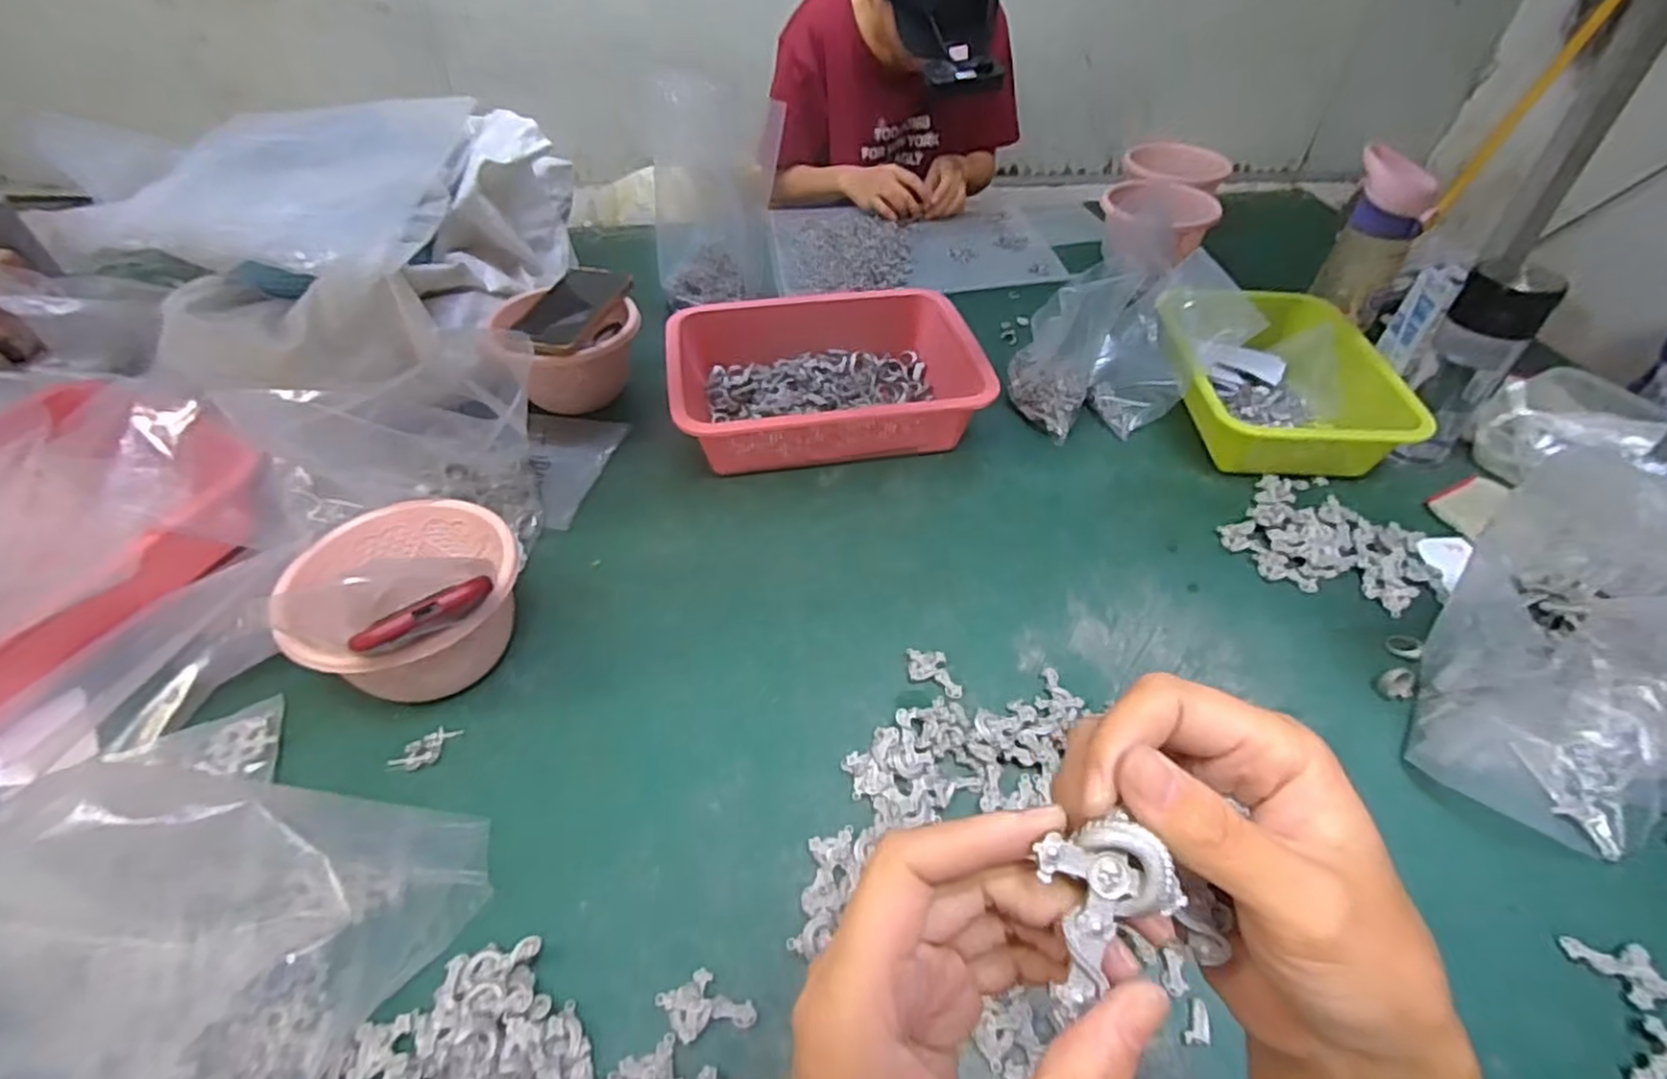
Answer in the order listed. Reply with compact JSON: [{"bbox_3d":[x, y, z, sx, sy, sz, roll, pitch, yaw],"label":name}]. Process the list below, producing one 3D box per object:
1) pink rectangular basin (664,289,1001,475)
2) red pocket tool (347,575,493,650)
[{"bbox_3d":[-0.013,-0.170,0.759,0.298,0.078,0.221,-8,44,-8],"label":"pink rectangular basin"},{"bbox_3d":[-0.241,0.044,0.437,0.017,0.021,0.080,36,54,29],"label":"red pocket tool"}]

